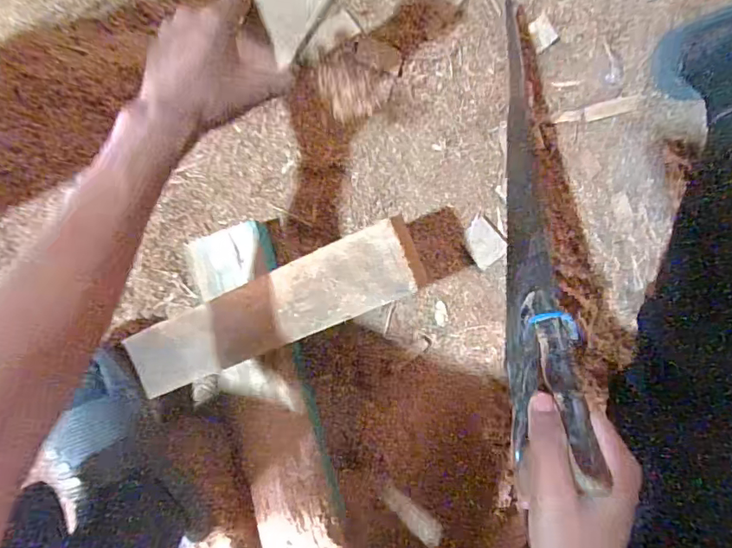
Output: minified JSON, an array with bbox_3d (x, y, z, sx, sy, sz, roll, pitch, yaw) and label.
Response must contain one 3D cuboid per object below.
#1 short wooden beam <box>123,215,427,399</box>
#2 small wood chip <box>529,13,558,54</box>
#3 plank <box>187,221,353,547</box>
[{"bbox_3d":[-0.092,0.038,0.457,0.305,0.023,0.064,-23,87,19],"label":"short wooden beam"},{"bbox_3d":[0.198,-0.272,0.567,0.028,0.004,0.034,-30,87,3],"label":"small wood chip"},{"bbox_3d":[-0.089,0.197,0.540,0.102,0.058,0.501,-17,88,4],"label":"plank"}]

